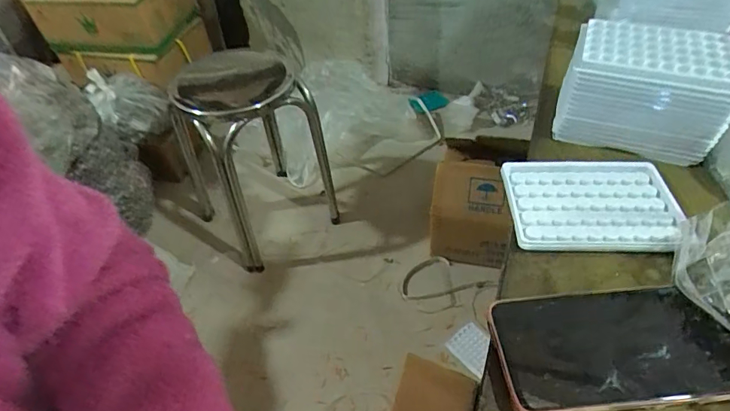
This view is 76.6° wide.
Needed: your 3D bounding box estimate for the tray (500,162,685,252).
[{"bbox_3d":[0.184,-0.001,0.375,0.129,0.007,0.089,1,55,2],"label":"tray"}]

